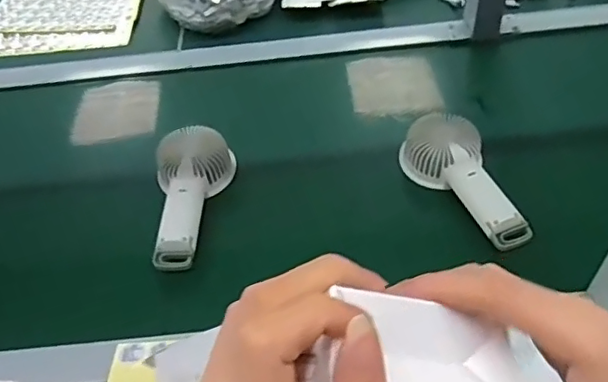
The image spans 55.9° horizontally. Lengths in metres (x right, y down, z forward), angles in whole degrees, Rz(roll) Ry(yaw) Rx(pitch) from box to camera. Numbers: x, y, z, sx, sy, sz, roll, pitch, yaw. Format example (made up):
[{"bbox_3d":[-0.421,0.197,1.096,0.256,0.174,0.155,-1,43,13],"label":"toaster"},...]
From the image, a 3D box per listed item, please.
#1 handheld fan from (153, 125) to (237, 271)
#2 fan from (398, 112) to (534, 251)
[{"bbox_3d":[-0.120,-0.002,0.610,0.074,0.064,0.164,-6,49,2],"label":"handheld fan"},{"bbox_3d":[0.172,-0.013,0.605,0.081,0.046,0.172,-21,51,-11],"label":"fan"}]

